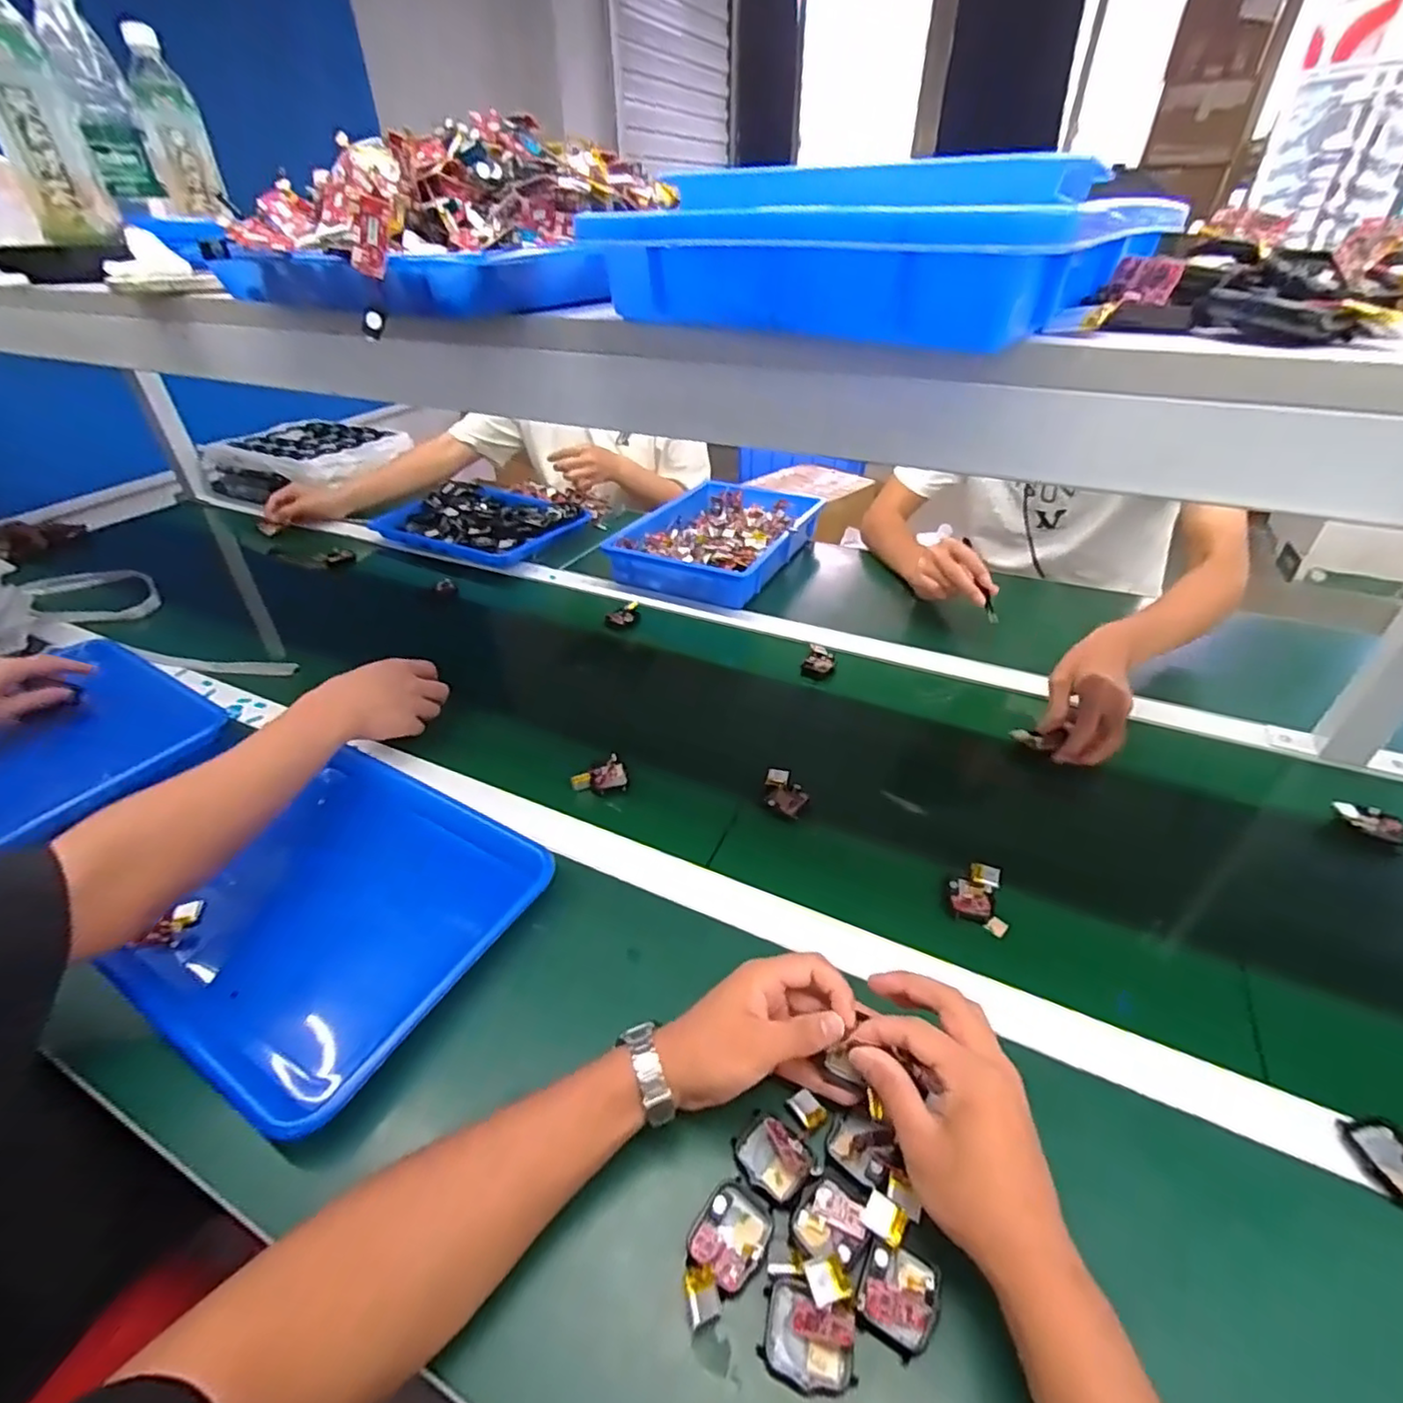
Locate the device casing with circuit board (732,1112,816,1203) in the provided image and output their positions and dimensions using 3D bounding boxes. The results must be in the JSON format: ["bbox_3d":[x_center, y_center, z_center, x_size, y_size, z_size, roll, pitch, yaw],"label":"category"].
[{"bbox_3d":[0.043,0.275,0.391,0.043,0.013,0.033,28,46,33],"label":"device casing with circuit board"}]

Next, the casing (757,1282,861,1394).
[{"bbox_3d":[0.054,0.324,0.326,0.049,0.016,0.035,17,42,23],"label":"casing"}]

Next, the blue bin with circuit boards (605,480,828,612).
[{"bbox_3d":[0.032,-0.281,1.080,0.261,0.057,0.375,15,41,20],"label":"blue bin with circuit boards"}]

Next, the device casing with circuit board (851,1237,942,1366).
[{"bbox_3d":[0.105,0.316,0.343,0.040,0.008,0.043,25,45,30],"label":"device casing with circuit board"}]

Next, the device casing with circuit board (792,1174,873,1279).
[{"bbox_3d":[0.075,0.297,0.366,0.041,0.007,0.039,23,44,29],"label":"device casing with circuit board"}]

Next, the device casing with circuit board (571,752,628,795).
[{"bbox_3d":[-0.103,0.075,0.652,0.055,0.033,0.028,-10,38,-11],"label":"device casing with circuit board"}]

